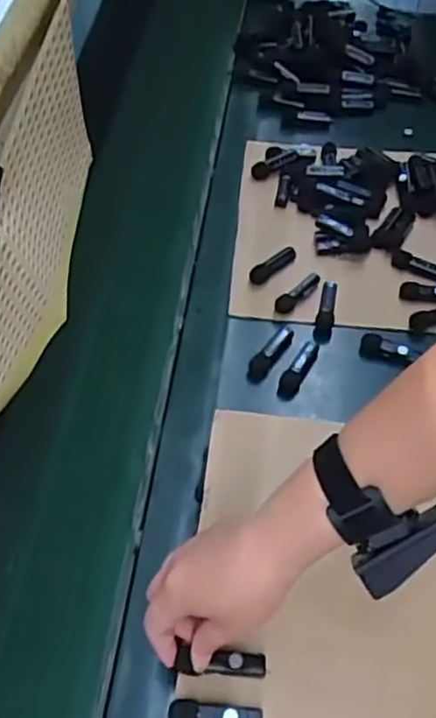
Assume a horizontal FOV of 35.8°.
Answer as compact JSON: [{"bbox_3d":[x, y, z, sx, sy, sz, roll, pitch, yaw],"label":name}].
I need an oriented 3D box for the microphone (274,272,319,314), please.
[{"bbox_3d":[0.088,-0.072,0.745,0.062,0.014,0.020,-39,62,-22],"label":"microphone"}]

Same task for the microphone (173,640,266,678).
[{"bbox_3d":[0.003,0.218,0.486,0.063,0.012,0.016,2,55,-1],"label":"microphone"}]

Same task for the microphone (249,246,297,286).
[{"bbox_3d":[0.063,-0.105,0.765,0.064,0.016,0.020,-31,59,-18],"label":"microphone"}]

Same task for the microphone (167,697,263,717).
[{"bbox_3d":[-0.001,0.248,0.468,0.063,0.015,0.018,3,55,5],"label":"microphone"}]

